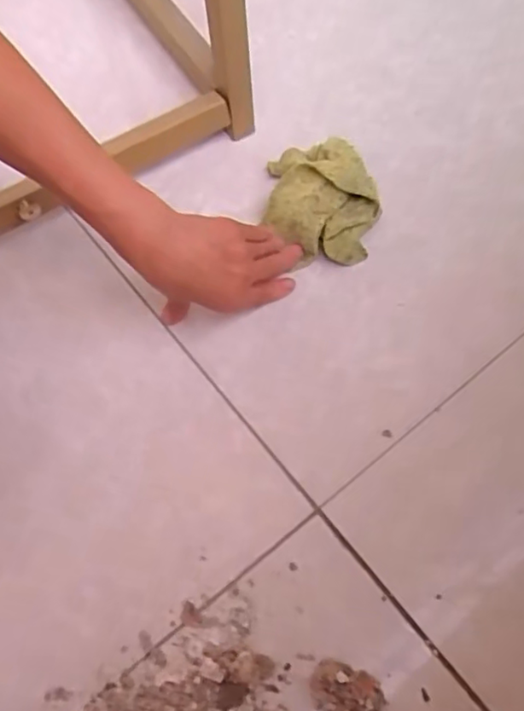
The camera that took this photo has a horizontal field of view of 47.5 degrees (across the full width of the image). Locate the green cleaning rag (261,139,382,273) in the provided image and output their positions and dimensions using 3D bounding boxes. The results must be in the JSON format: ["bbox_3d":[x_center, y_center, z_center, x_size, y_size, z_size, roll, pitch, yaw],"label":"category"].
[{"bbox_3d":[0.048,-0.141,0.527,0.097,0.049,0.115,-9,66,-2],"label":"green cleaning rag"}]

